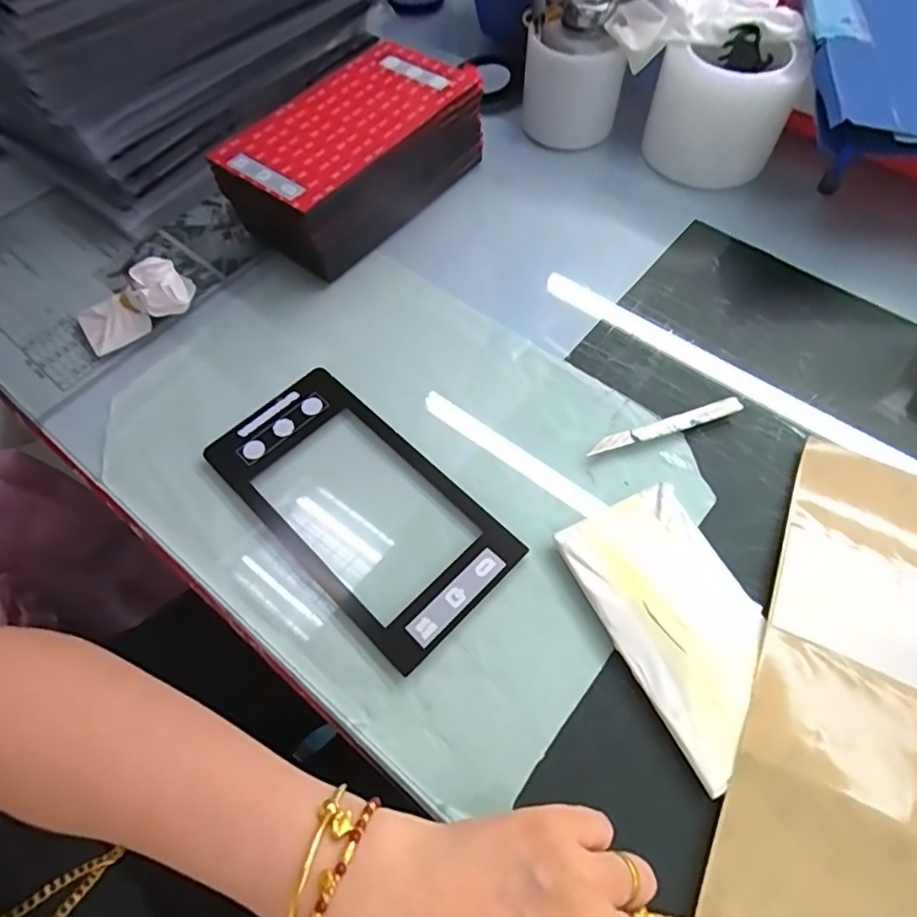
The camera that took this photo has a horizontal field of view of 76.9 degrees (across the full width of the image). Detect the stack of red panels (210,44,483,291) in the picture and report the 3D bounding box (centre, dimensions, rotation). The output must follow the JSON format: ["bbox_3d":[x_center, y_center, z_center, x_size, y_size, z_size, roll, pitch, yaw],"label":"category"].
[{"bbox_3d":[-0.088,-0.245,0.467,0.119,0.074,0.216,32,67,18],"label":"stack of red panels"}]

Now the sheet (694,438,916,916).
[{"bbox_3d":[0.195,0.138,0.288,0.097,0.010,0.331,22,63,13],"label":"sheet"}]

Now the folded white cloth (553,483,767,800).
[{"bbox_3d":[0.123,0.086,0.319,0.080,0.010,0.143,-24,63,-11],"label":"folded white cloth"}]

